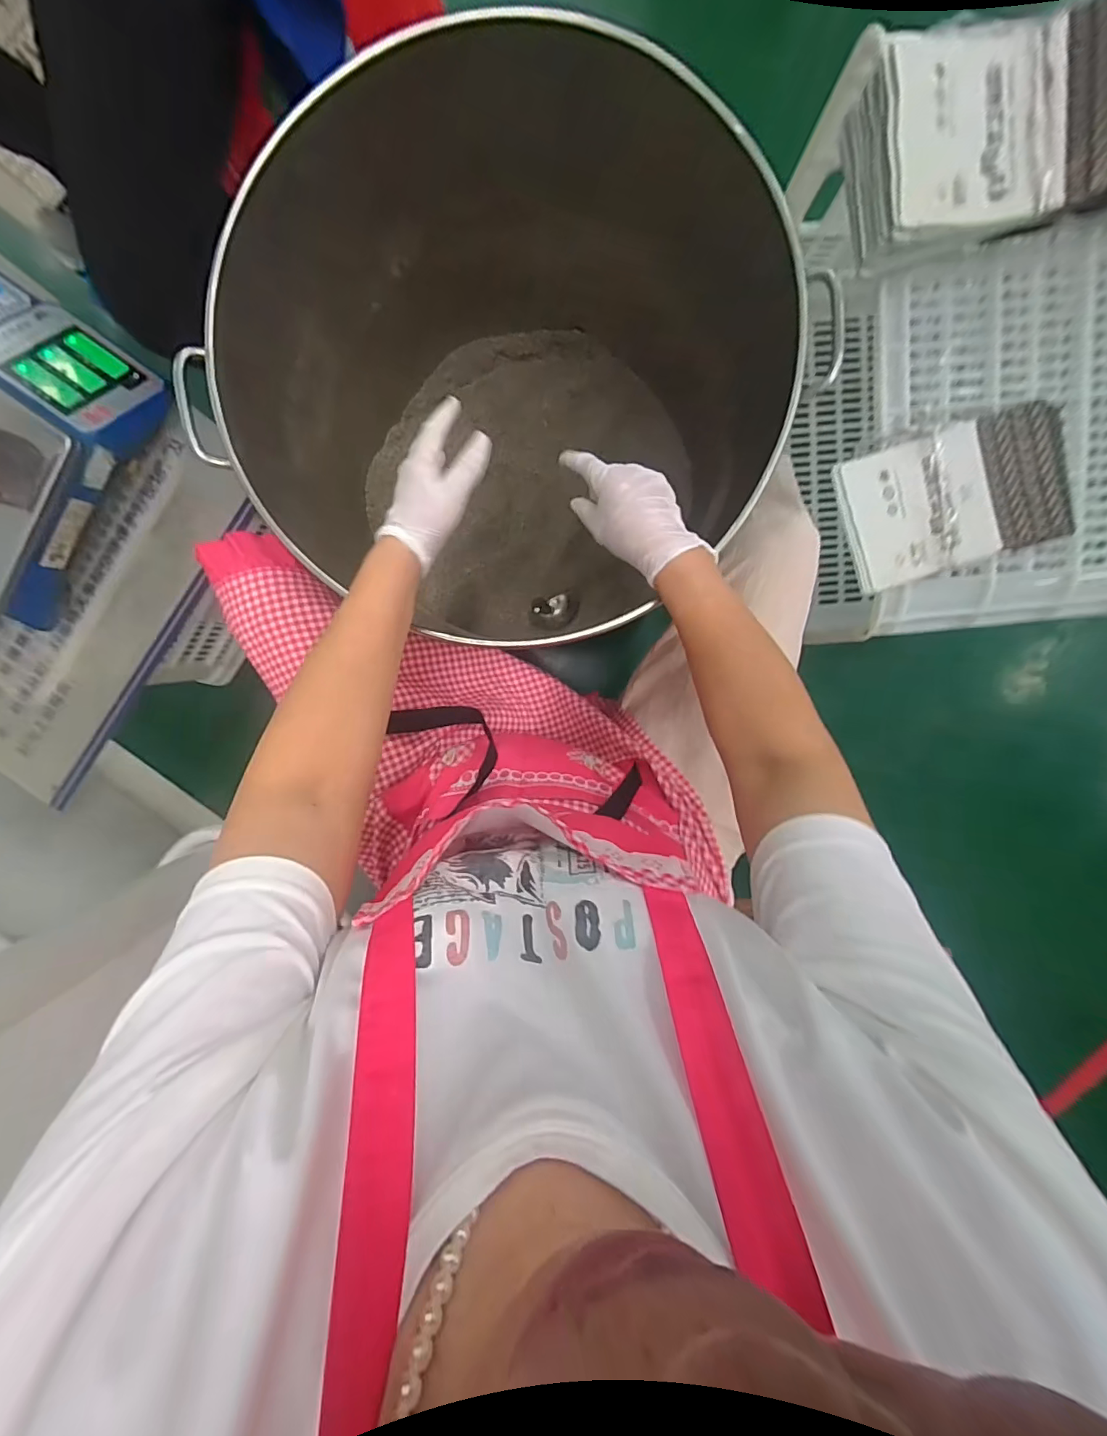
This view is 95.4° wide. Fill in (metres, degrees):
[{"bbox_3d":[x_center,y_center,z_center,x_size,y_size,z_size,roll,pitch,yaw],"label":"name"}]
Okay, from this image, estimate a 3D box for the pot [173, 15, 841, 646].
[{"bbox_3d":[-0.040,-0.376,0.673,0.510,0.464,0.489,-5,97,3],"label":"pot"}]

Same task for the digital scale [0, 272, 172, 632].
[{"bbox_3d":[-0.650,-0.327,0.570,0.303,0.115,0.319,37,98,-3],"label":"digital scale"}]

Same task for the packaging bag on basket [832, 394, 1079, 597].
[{"bbox_3d":[0.433,-0.236,0.534,0.257,0.035,0.142,-16,97,5],"label":"packaging bag on basket"}]

